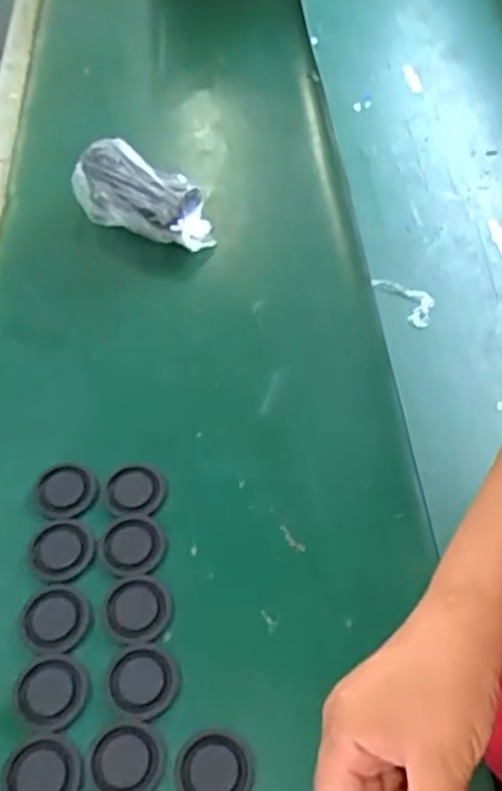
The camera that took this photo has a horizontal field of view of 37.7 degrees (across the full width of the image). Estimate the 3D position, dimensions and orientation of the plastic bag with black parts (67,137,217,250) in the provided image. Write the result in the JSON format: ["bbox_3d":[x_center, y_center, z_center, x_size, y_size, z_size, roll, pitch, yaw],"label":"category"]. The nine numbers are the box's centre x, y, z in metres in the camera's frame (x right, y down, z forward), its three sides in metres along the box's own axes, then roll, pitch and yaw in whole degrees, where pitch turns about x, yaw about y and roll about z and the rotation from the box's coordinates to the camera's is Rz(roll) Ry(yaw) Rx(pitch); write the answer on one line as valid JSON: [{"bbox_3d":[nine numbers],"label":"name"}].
[{"bbox_3d":[-0.105,-0.192,0.709,0.150,0.054,0.053,27,59,19],"label":"plastic bag with black parts"}]

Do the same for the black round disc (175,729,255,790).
[{"bbox_3d":[-0.022,0.222,0.435,0.045,0.004,0.045,0,54,1],"label":"black round disc"}]

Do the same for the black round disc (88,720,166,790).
[{"bbox_3d":[-0.074,0.219,0.439,0.044,0.004,0.045,0,54,1],"label":"black round disc"}]

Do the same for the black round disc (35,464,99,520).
[{"bbox_3d":[-0.139,0.070,0.549,0.044,0.005,0.047,0,54,1],"label":"black round disc"}]

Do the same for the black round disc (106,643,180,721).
[{"bbox_3d":[-0.069,0.182,0.468,0.044,0.004,0.046,0,54,1],"label":"black round disc"}]

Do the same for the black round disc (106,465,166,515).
[{"bbox_3d":[-0.086,0.070,0.548,0.042,0.004,0.040,0,54,1],"label":"black round disc"}]

